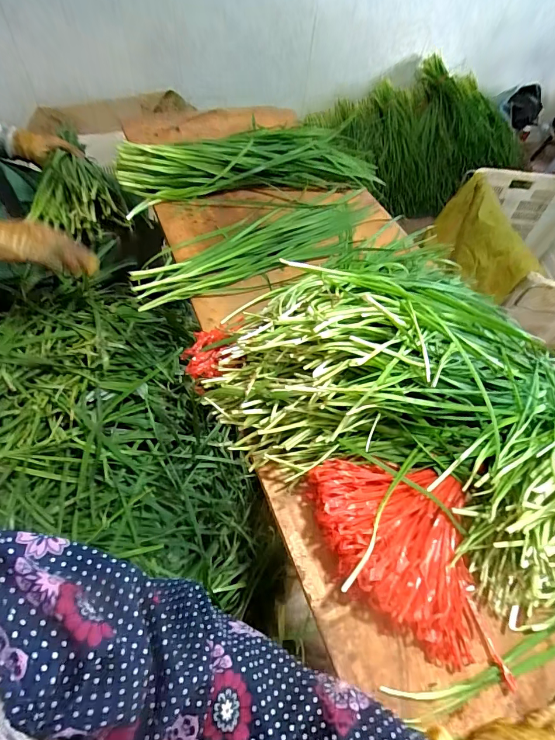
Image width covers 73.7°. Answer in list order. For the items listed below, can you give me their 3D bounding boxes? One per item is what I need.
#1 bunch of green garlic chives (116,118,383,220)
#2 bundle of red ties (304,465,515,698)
[{"bbox_3d":[-0.028,-0.438,0.771,0.570,0.074,0.188,-21,61,-18],"label":"bunch of green garlic chives"},{"bbox_3d":[0.126,0.194,0.385,0.178,0.059,0.181,3,55,-3],"label":"bundle of red ties"}]

